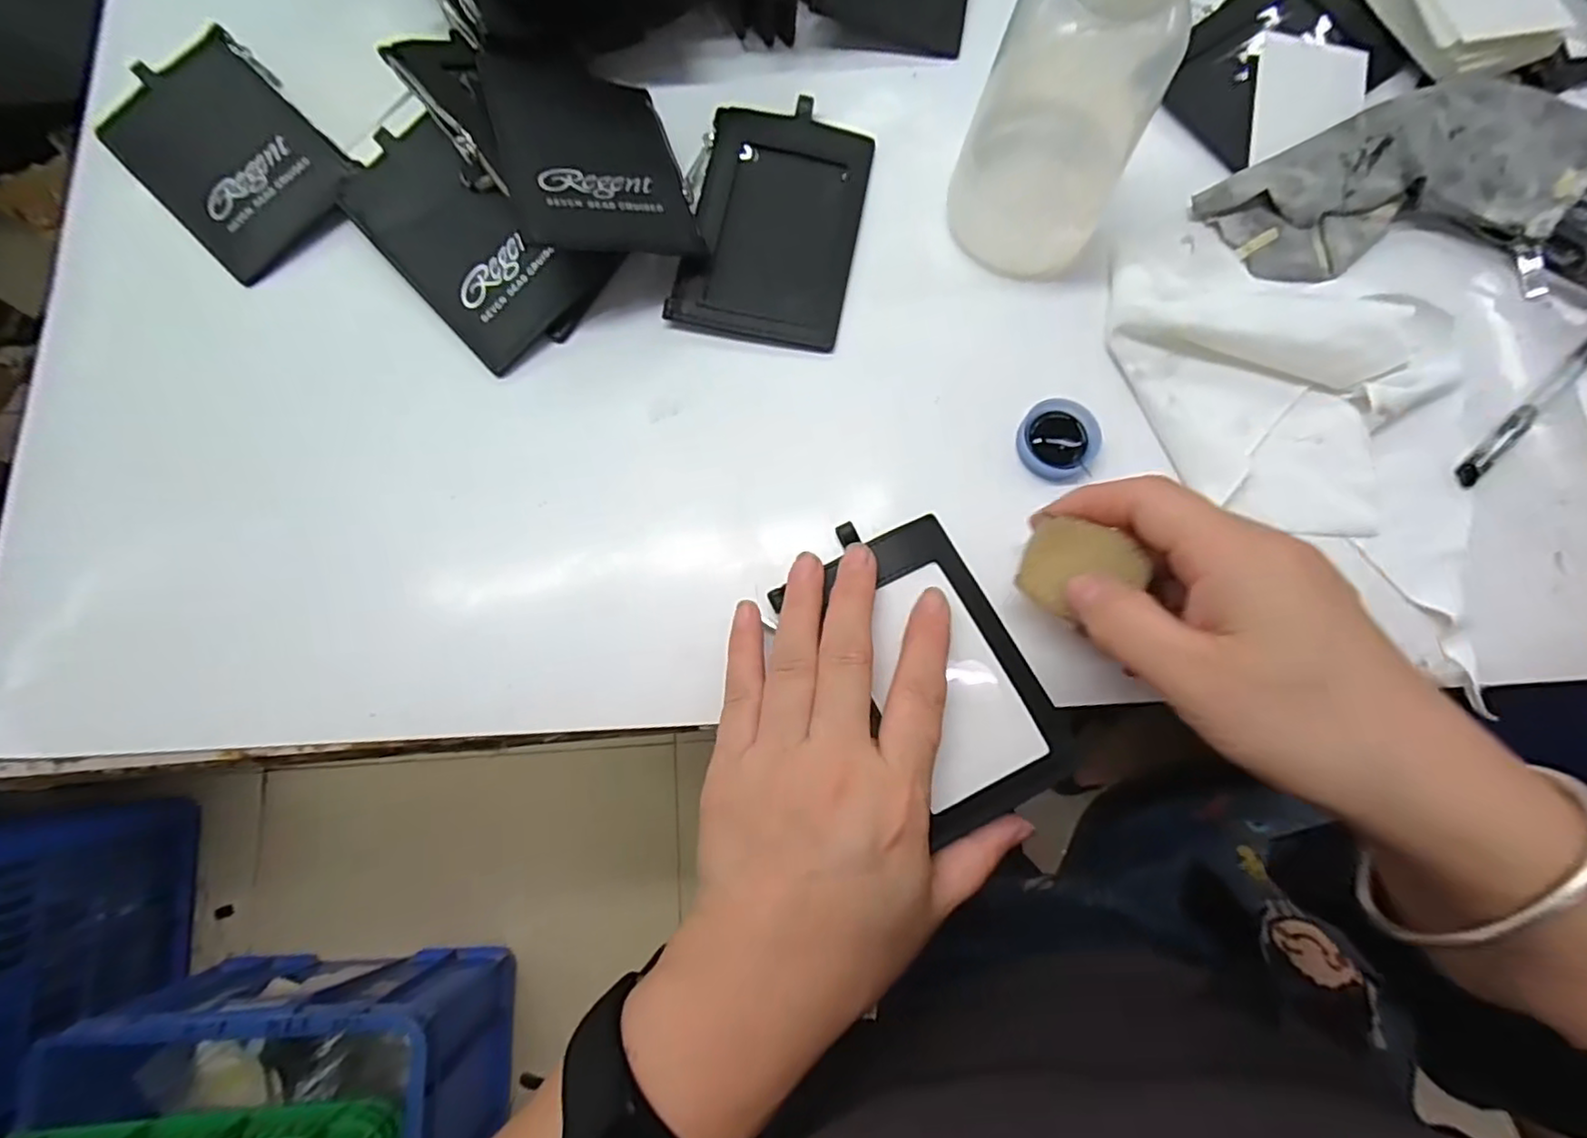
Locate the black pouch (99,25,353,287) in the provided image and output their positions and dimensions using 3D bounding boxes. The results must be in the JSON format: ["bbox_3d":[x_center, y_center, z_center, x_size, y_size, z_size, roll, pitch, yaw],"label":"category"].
[{"bbox_3d":[-0.257,-0.191,0.304,0.074,0.015,0.118,-44,80,-8],"label":"black pouch"}]

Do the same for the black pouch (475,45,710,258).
[{"bbox_3d":[-0.086,-0.177,0.282,0.073,0.006,0.122,-12,67,-26],"label":"black pouch"}]

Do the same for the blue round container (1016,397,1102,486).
[{"bbox_3d":[0.107,-0.051,0.269,0.030,0.011,0.033,0,77,1],"label":"blue round container"}]

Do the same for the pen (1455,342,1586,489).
[{"bbox_3d":[0.329,-0.088,0.278,0.161,0.008,0.010,-40,80,-8],"label":"pen"}]

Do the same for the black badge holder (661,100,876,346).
[{"bbox_3d":[-0.007,-0.153,0.296,0.071,0.008,0.114,12,78,3],"label":"black badge holder"}]

